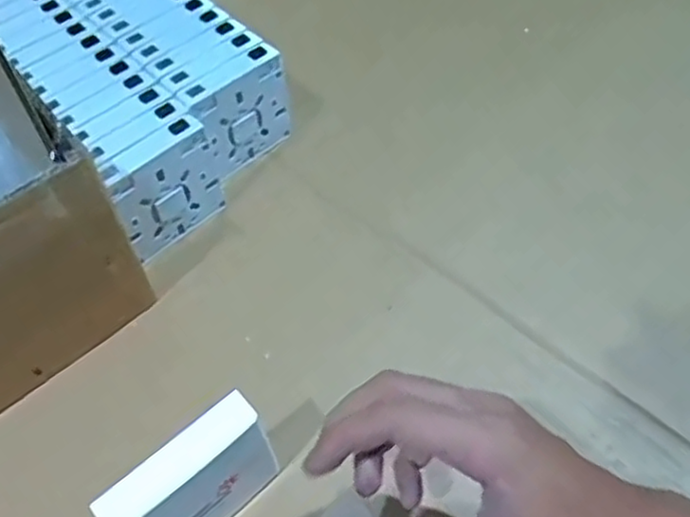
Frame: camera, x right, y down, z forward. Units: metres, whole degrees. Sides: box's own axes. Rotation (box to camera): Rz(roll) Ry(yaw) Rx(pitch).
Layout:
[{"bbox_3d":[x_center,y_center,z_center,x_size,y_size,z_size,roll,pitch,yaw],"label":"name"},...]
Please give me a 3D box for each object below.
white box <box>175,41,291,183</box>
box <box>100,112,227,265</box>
[{"bbox_3d":[-0.083,-0.113,0.531,0.019,0.088,0.082,37,66,28],"label":"white box"},{"bbox_3d":[-0.129,-0.050,0.487,0.021,0.085,0.081,36,65,28],"label":"box"}]

